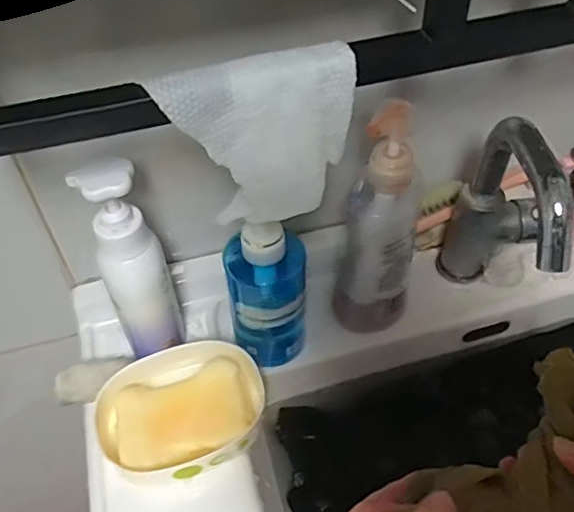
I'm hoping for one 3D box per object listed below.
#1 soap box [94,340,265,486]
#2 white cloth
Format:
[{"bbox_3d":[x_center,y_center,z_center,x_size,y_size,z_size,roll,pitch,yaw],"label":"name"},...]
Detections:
[{"bbox_3d":[-0.086,0.131,0.490,0.133,0.037,0.101,-19,53,-19],"label":"soap box"},{"bbox_3d":[-0.014,-0.065,0.343,0.113,0.094,0.039,-14,50,-11],"label":"white cloth"}]

